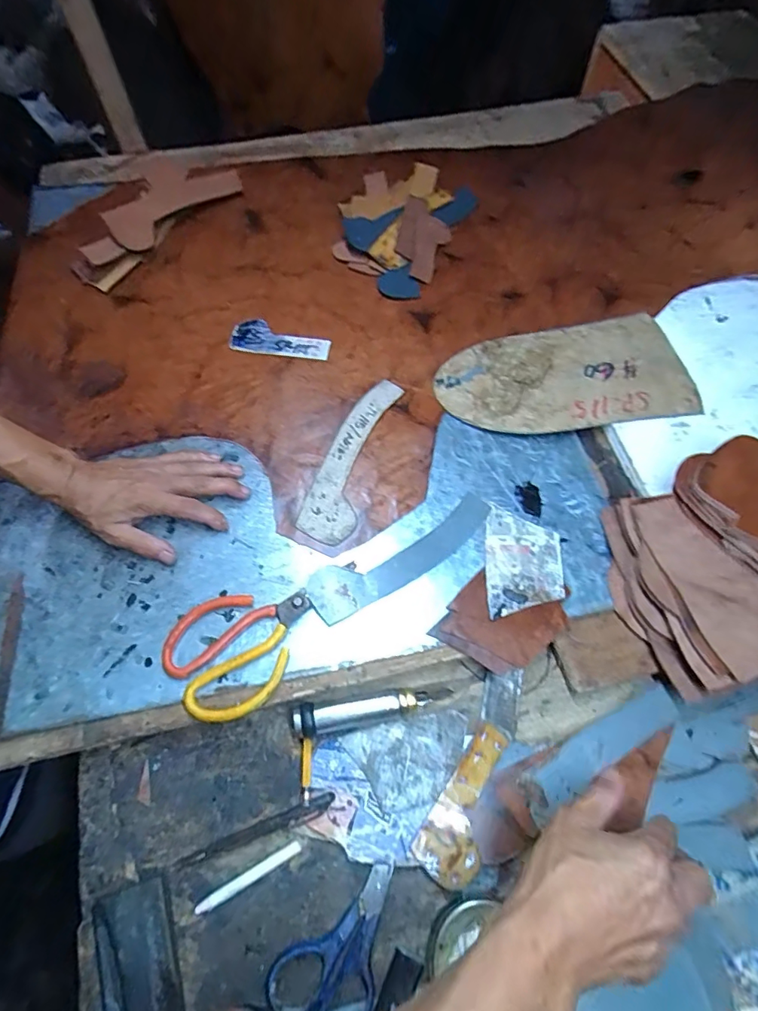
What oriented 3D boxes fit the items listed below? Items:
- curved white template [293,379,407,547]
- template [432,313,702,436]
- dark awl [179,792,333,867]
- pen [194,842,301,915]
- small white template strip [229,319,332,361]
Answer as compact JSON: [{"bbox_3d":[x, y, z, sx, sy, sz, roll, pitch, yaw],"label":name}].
[{"bbox_3d":[-0.030,-0.054,0.527,0.056,0.005,0.205,16,66,7],"label":"curved white template"},{"bbox_3d":[0.208,-0.149,0.565,0.275,0.008,0.143,-8,65,2],"label":"template"},{"bbox_3d":[-0.098,0.262,0.389,0.128,0.012,0.013,-21,66,-7],"label":"dark awl"},{"bbox_3d":[-0.101,0.291,0.379,0.084,0.010,0.010,-26,66,-9],"label":"pen"},{"bbox_3d":[-0.122,-0.203,0.595,0.125,0.004,0.045,12,74,9],"label":"small white template strip"}]

